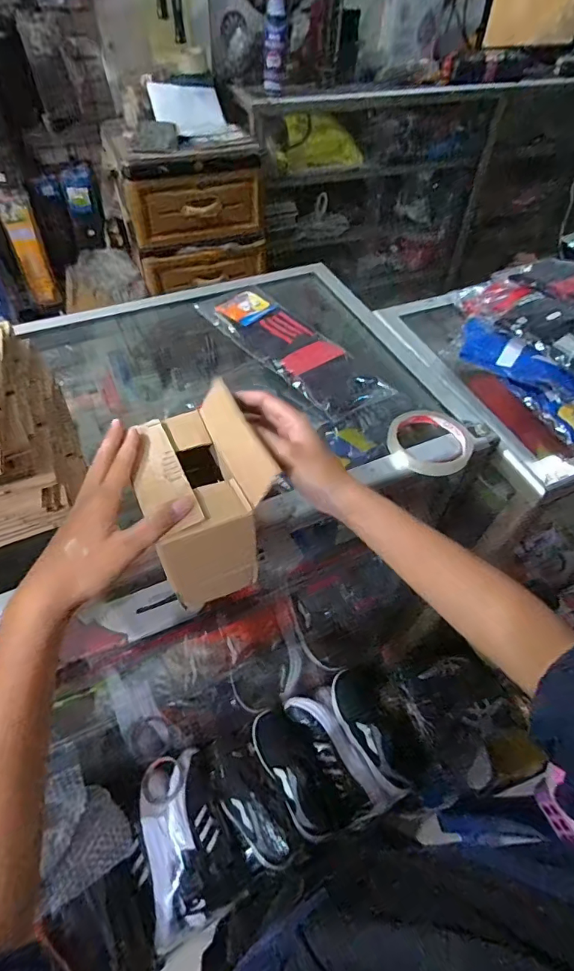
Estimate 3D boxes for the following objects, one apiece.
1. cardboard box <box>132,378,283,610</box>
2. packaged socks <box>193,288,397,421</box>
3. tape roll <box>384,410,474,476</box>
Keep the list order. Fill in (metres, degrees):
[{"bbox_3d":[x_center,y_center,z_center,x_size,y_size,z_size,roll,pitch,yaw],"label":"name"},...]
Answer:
[{"bbox_3d":[-0.081,0.008,0.425,0.094,0.142,0.134,-17,55,-16],"label":"cardboard box"},{"bbox_3d":[0.003,-0.188,0.615,0.104,0.027,0.279,-32,60,-24],"label":"packaged socks"},{"bbox_3d":[0.161,-0.049,0.526,0.092,0.025,0.096,2,52,-2],"label":"tape roll"}]

